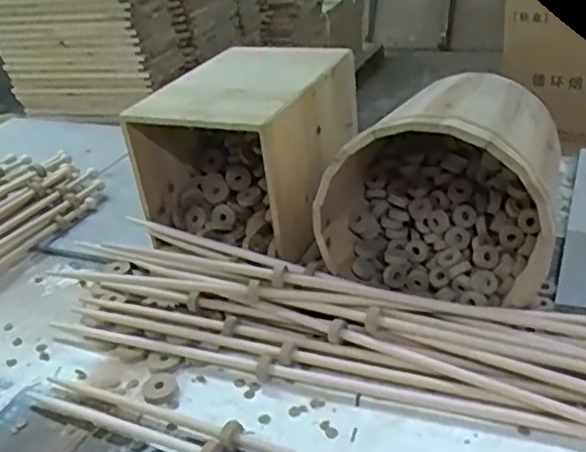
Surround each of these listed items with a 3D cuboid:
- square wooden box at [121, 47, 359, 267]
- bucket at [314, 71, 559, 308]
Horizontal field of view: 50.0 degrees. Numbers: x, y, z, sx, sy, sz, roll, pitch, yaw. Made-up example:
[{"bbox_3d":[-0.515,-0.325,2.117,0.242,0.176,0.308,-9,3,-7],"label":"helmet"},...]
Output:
[{"bbox_3d":[-0.057,-0.109,0.847,0.207,0.194,0.271,8,34,26],"label":"square wooden box"},{"bbox_3d":[0.157,-0.053,0.673,0.216,0.192,0.204,3,32,20],"label":"bucket"}]

